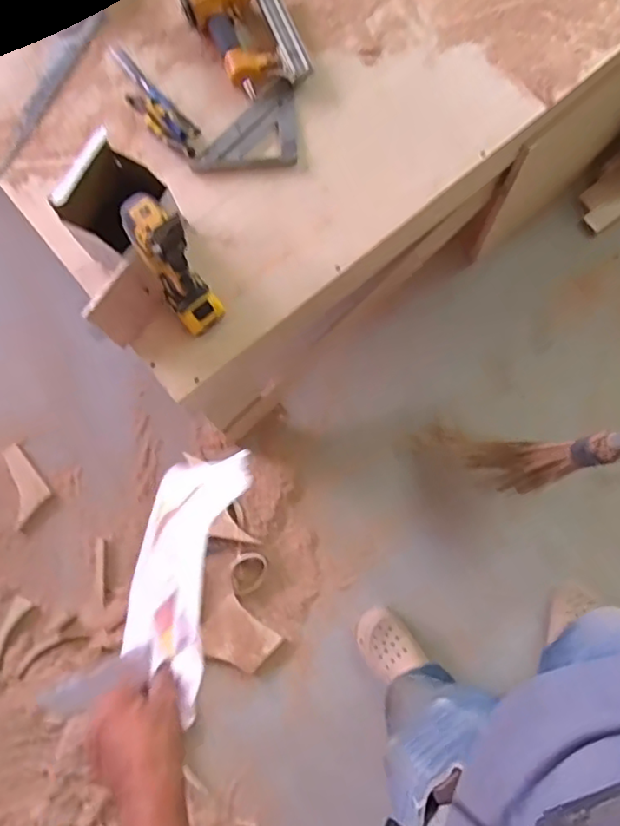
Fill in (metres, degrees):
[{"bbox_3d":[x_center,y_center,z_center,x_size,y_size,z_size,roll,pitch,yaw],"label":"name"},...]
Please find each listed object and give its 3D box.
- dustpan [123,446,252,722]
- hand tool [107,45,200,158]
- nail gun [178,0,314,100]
[{"bbox_3d":[-0.144,0.149,0.722,0.136,0.381,0.097,-6,123,0],"label":"dustpan"},{"bbox_3d":[-0.272,-0.530,1.000,0.065,0.041,0.258,-37,80,-6],"label":"hand tool"},{"bbox_3d":[-0.100,-0.641,1.004,0.159,0.059,0.222,-27,79,-4],"label":"nail gun"}]

